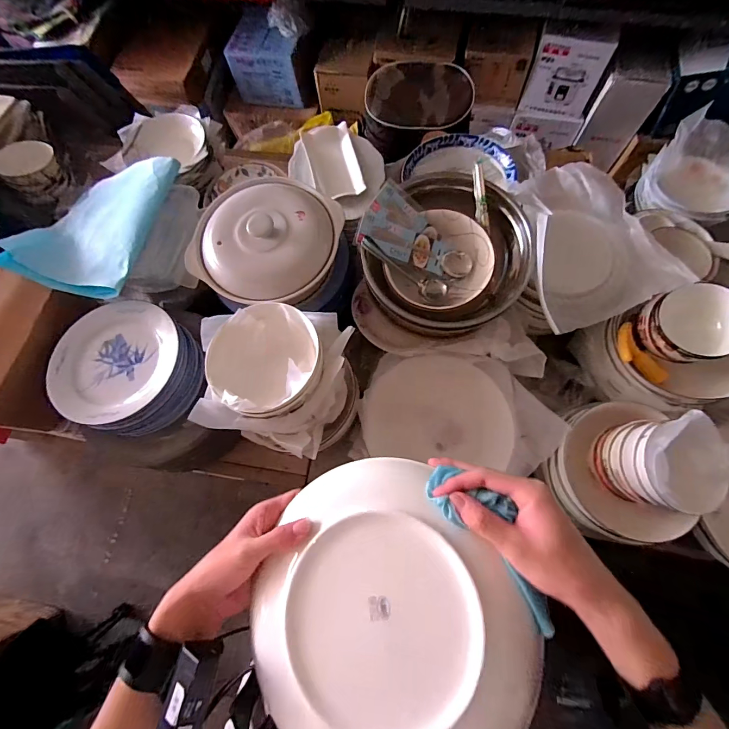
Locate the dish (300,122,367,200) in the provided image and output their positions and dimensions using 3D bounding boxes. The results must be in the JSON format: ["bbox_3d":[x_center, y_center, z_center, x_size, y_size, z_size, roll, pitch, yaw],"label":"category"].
[{"bbox_3d":[-0.064,-0.423,0.754,0.098,0.022,0.193,-15,72,-2],"label":"dish"}]

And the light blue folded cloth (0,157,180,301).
[{"bbox_3d":[-0.447,-0.241,0.595,0.196,0.079,0.274,6,73,4],"label":"light blue folded cloth"}]

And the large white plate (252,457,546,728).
[{"bbox_3d":[0.016,0.219,0.293,0.211,0.047,0.227,-37,75,-9],"label":"large white plate"}]

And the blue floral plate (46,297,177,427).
[{"bbox_3d":[-0.376,-0.008,0.538,0.189,0.033,0.184,-1,72,2],"label":"blue floral plate"}]

